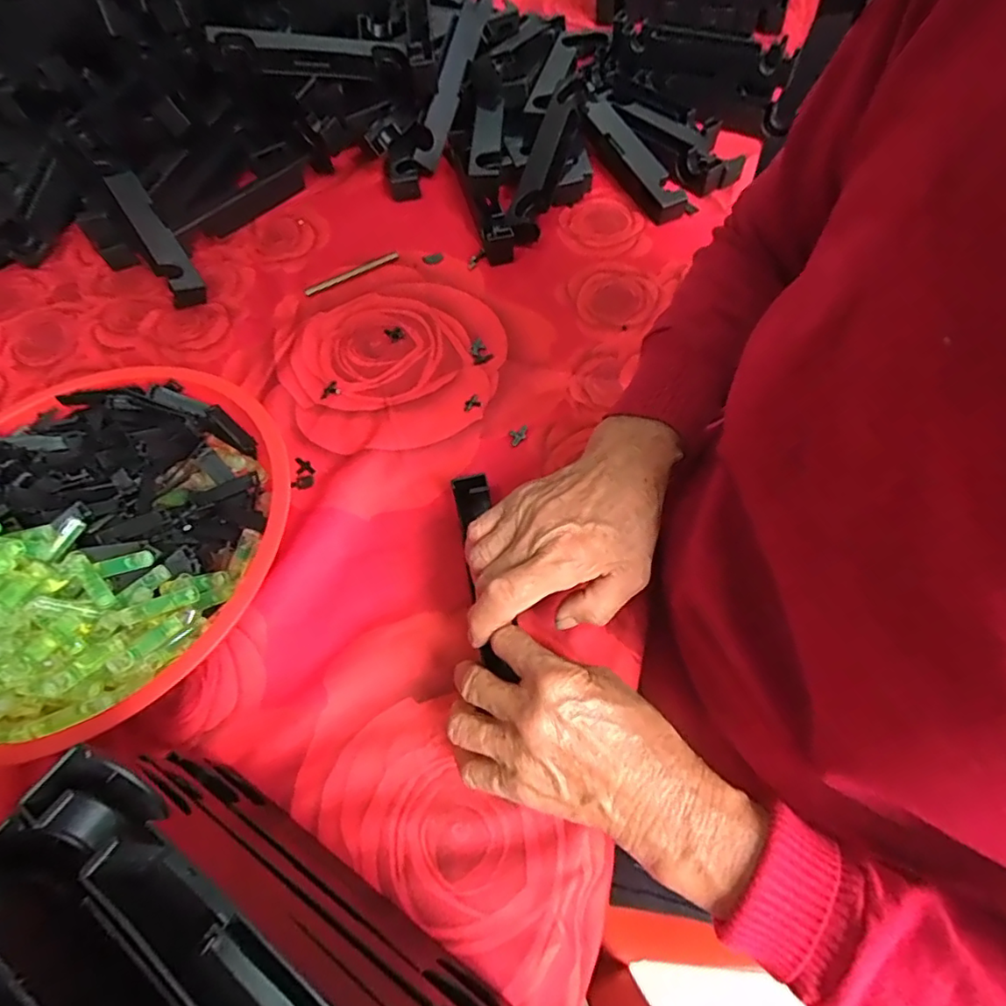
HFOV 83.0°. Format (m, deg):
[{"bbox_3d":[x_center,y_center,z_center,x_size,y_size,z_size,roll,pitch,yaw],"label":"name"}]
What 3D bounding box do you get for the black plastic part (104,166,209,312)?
[{"bbox_3d":[-0.337,-0.266,0.544,0.031,0.039,0.183,-30,79,-14],"label":"black plastic part"}]

